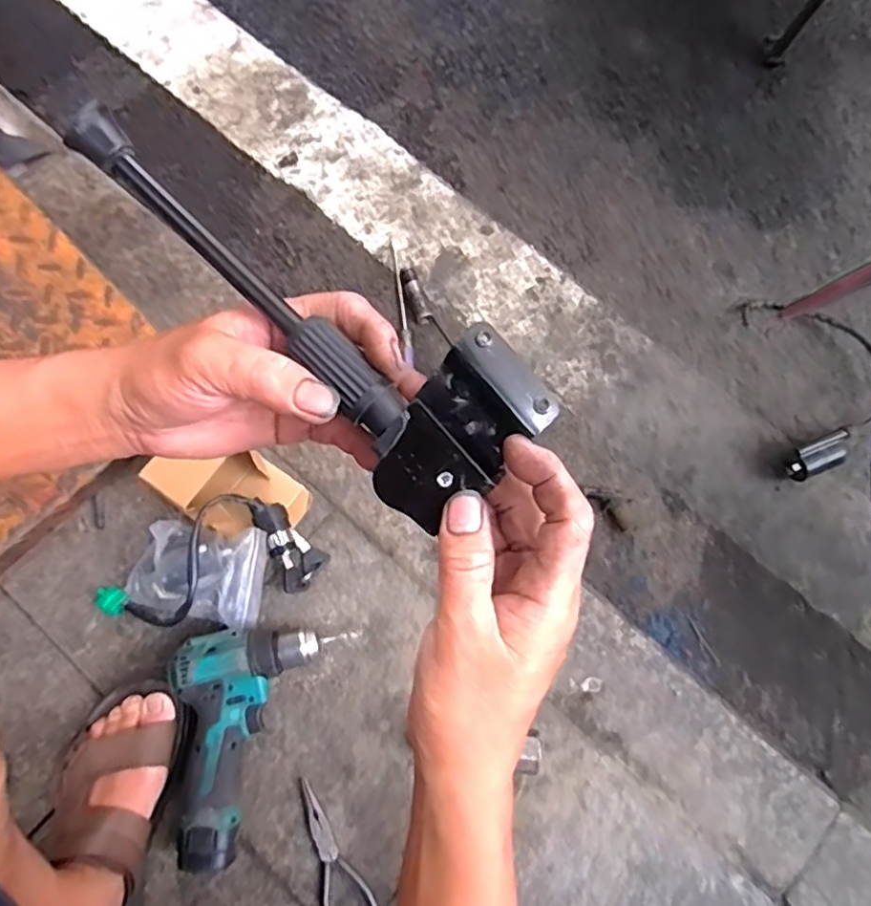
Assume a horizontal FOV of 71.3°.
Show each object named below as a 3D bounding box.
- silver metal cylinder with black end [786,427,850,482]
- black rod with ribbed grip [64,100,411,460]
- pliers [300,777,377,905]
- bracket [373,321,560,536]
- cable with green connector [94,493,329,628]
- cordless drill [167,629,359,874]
[{"bbox_3d":[0.466,0.004,0.738,0.081,0.032,0.039,-24,77,-6],"label":"silver metal cylinder with black end"},{"bbox_3d":[-0.086,-0.078,0.277,0.200,0.015,0.022,44,80,1],"label":"black rod with ribbed grip"},{"bbox_3d":[-0.103,0.401,0.589,0.047,0.004,0.158,-26,75,-8],"label":"pliers"},{"bbox_3d":[0.011,-0.009,0.277,0.053,0.027,0.085,41,79,10],"label":"bracket"},{"bbox_3d":[-0.245,0.115,0.640,0.242,0.050,0.111,-15,74,-5],"label":"cable with green connector"},{"bbox_3d":[-0.188,0.278,0.594,0.156,0.055,0.215,7,74,2],"label":"cordless drill"}]

